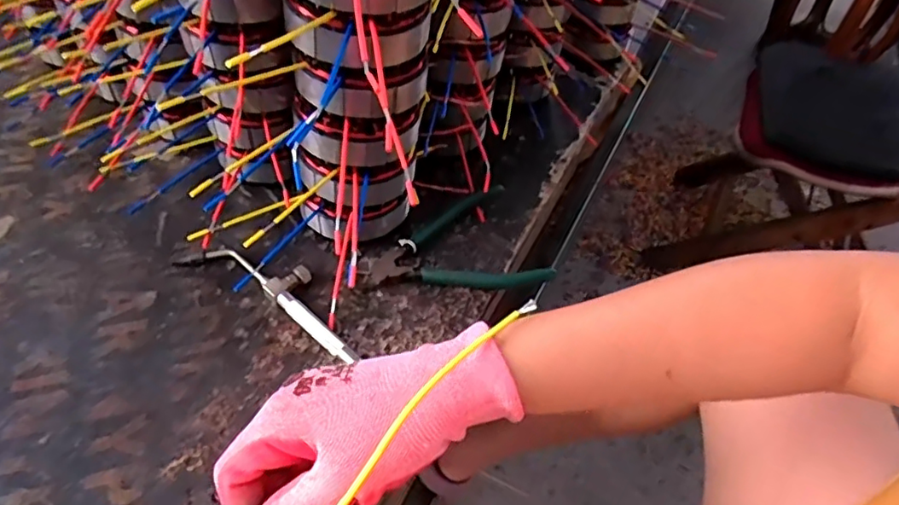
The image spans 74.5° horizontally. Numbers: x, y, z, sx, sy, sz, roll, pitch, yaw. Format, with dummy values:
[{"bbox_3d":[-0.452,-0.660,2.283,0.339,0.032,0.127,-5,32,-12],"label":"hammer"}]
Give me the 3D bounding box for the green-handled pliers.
[{"bbox_3d":[-0.002,-0.006,0.470,0.136,0.016,0.116,-11,49,-16],"label":"green-handled pliers"}]

